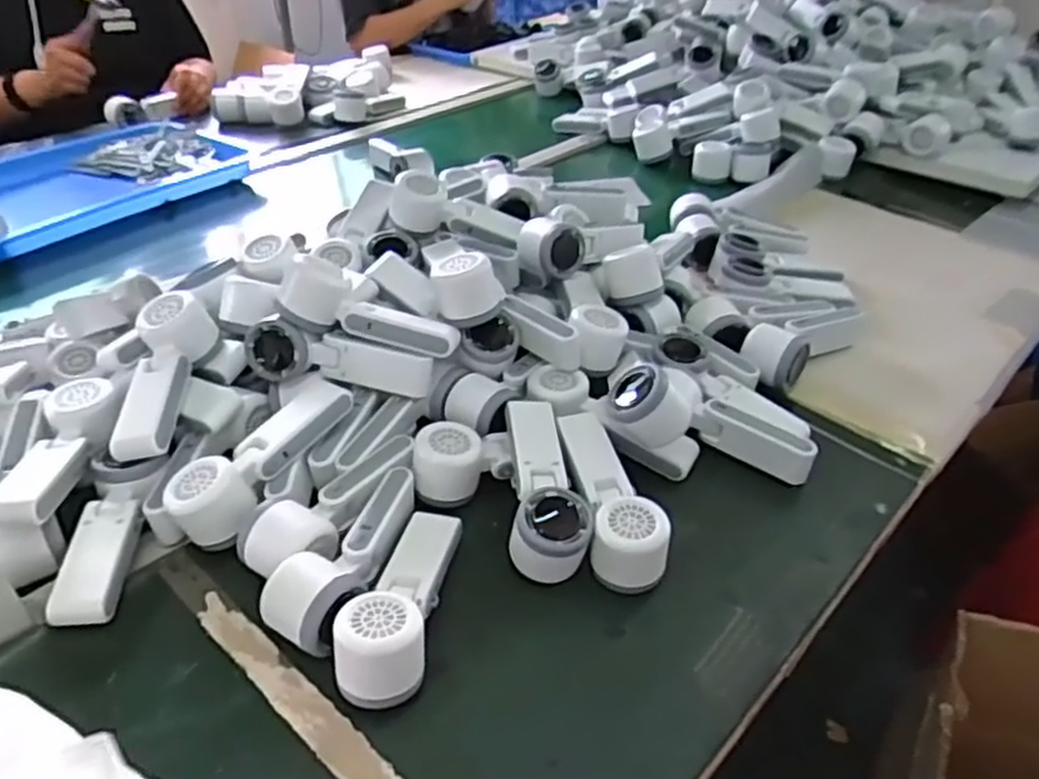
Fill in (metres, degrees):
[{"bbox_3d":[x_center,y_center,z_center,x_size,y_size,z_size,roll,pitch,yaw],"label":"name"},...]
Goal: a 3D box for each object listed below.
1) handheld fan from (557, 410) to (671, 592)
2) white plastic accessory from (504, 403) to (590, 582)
[{"bbox_3d":[0.074,0.088,0.638,0.059,0.045,0.166,-8,37,-9],"label":"handheld fan"},{"bbox_3d":[0.022,0.082,0.642,0.061,0.061,0.158,-2,37,-1],"label":"white plastic accessory"}]

